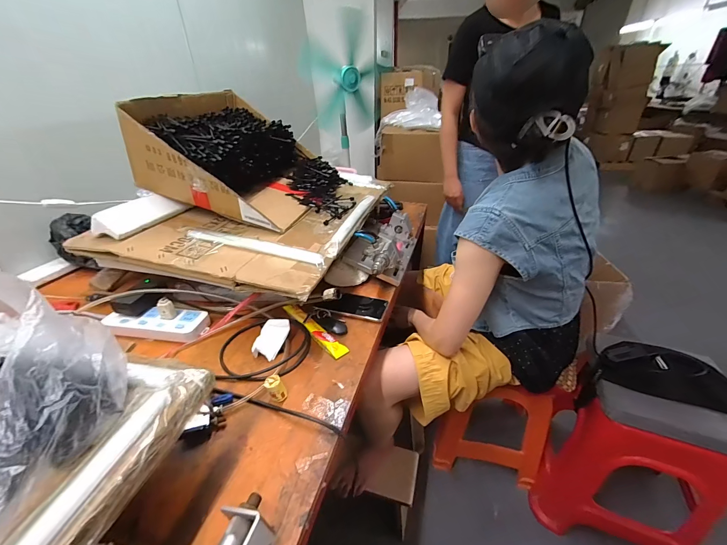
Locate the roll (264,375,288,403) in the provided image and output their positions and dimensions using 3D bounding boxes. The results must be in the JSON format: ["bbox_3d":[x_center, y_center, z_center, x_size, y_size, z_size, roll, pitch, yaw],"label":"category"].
[{"bbox_3d":[-0.141,0.188,0.500,0.029,0.039,0.025,-15,34,-21],"label":"roll"}]

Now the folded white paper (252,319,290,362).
[{"bbox_3d":[-0.182,0.127,0.603,0.057,0.037,0.079,11,34,20],"label":"folded white paper"}]

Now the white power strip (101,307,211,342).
[{"bbox_3d":[-0.433,0.109,0.644,0.207,0.026,0.074,0,31,3],"label":"white power strip"}]

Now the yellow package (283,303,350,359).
[{"bbox_3d":[-0.107,0.115,0.648,0.031,0.010,0.202,-26,39,-34],"label":"yellow package"}]

